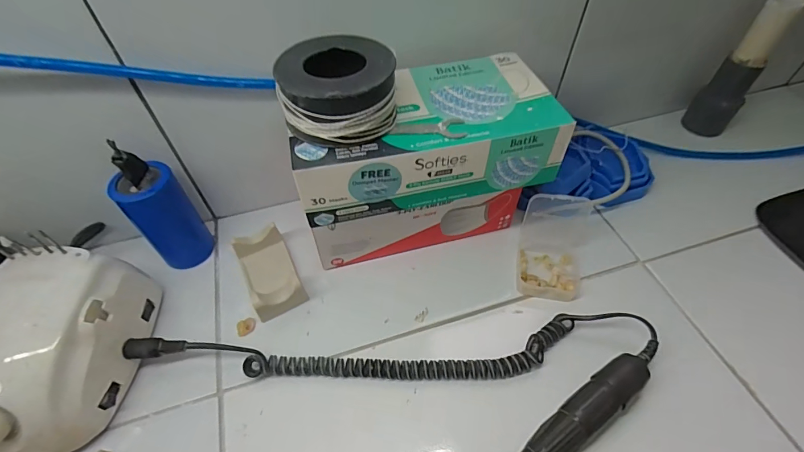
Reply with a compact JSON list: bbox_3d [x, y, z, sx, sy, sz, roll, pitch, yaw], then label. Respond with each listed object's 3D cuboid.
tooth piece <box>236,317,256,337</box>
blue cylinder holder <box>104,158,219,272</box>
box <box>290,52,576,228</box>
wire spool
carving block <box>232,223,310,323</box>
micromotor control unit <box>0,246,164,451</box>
[{"bbox_3d":[-0.140,0.090,0.353,0.016,0.008,0.011,-31,56,-22],"label":"tooth piece"},{"bbox_3d":[-0.221,-0.006,0.373,0.047,0.104,0.037,-17,52,-13],"label":"blue cylinder holder"},{"bbox_3d":[0.016,-0.076,0.332,0.207,0.062,0.110,-12,51,-9],"label":"box"},{"bbox_3d":[-0.044,-0.100,0.288,0.078,0.047,0.082,0,50,0],"label":"wire spool"},{"bbox_3d":[-0.127,0.042,0.374,0.044,0.033,0.082,-23,54,-17],"label":"carving block"},{"bbox_3d":[-0.269,0.101,0.307,0.101,0.091,0.140,-7,51,-5],"label":"micromotor control unit"}]

